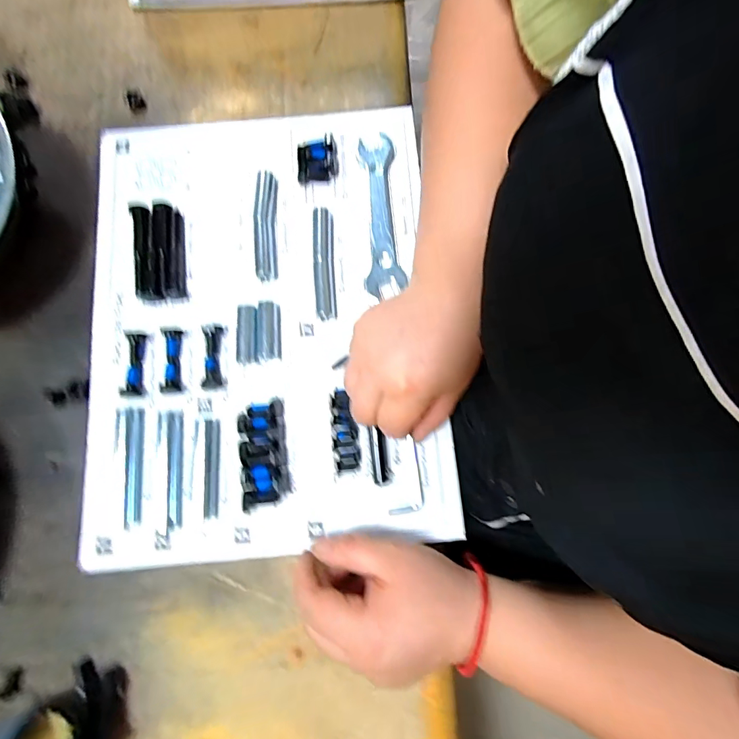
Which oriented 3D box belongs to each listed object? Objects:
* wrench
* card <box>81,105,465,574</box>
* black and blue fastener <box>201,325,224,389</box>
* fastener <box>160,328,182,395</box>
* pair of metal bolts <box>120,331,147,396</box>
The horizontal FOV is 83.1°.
[{"bbox_3d":[0.009,-0.131,0.356,0.031,0.011,0.144,-5,79,0],"label":"wrench"},{"bbox_3d":[-0.089,-0.046,0.341,0.279,0.017,0.366,-5,79,0],"label":"card"},{"bbox_3d":[-0.125,-0.011,0.330,0.014,0.016,0.050,-3,79,0],"label":"black and blue fastener"},{"bbox_3d":[-0.158,-0.008,0.332,0.014,0.012,0.051,-2,79,1],"label":"fastener"},{"bbox_3d":[-0.189,-0.005,0.333,0.015,0.013,0.051,-4,79,0],"label":"pair of metal bolts"}]

